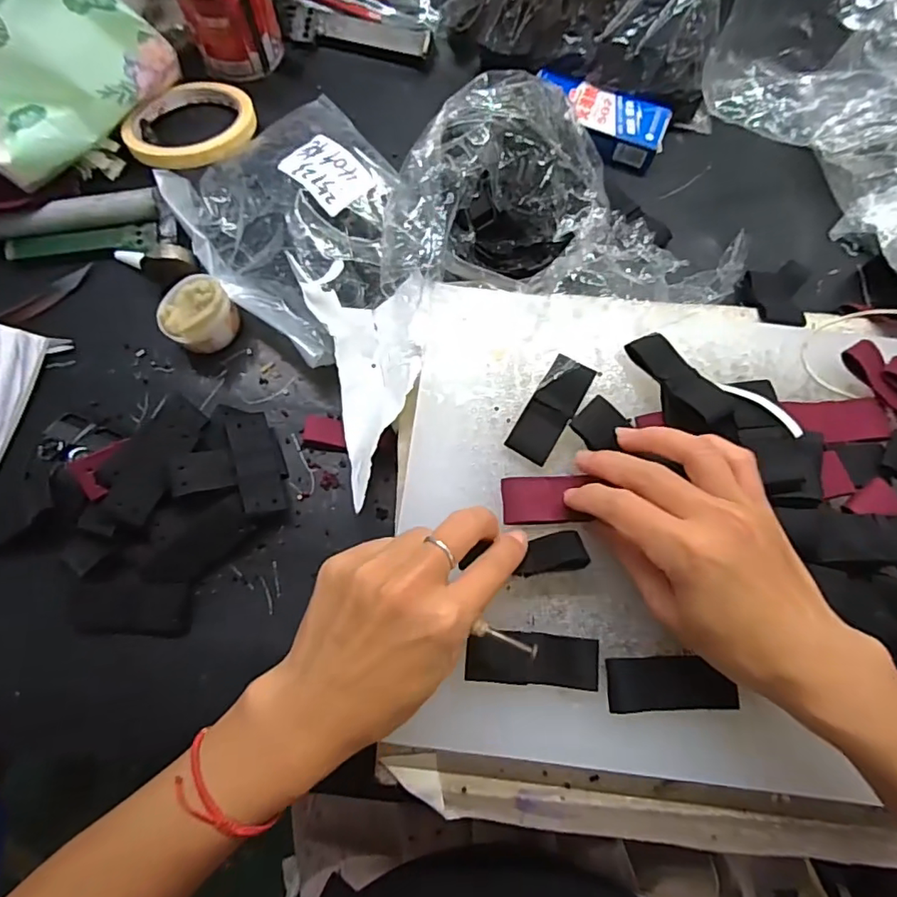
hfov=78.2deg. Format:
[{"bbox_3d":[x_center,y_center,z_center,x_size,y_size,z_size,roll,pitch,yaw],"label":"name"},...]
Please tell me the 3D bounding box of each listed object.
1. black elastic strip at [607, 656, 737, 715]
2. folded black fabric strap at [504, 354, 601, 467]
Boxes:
[{"bbox_3d":[0.113,0.119,0.280,0.064,0.005,0.025,-1,75,-1],"label":"black elastic strip"},{"bbox_3d":[0.060,-0.023,0.318,0.025,0.005,0.066,30,77,7],"label":"folded black fabric strap"}]

